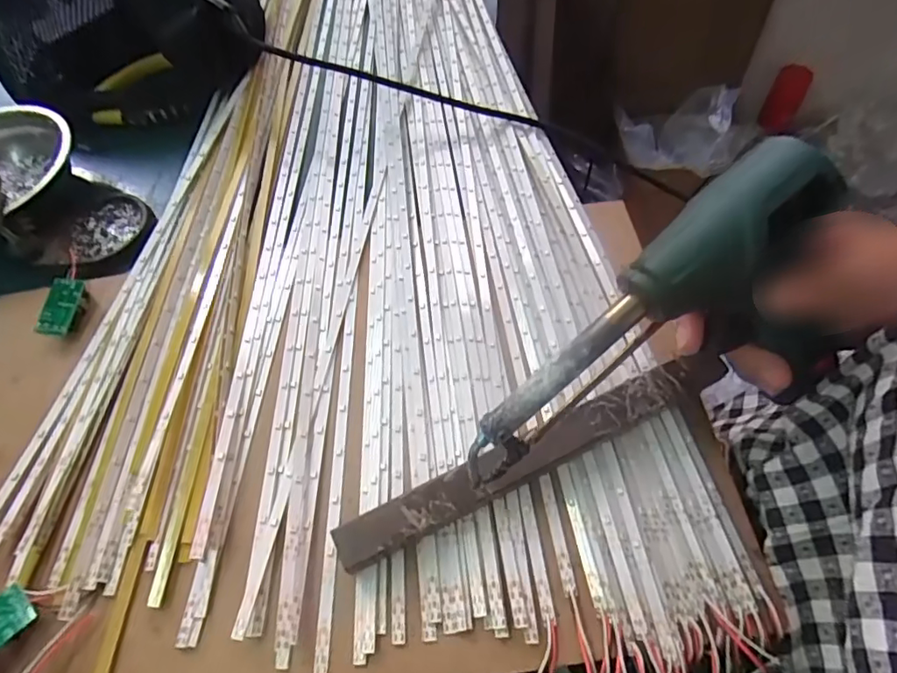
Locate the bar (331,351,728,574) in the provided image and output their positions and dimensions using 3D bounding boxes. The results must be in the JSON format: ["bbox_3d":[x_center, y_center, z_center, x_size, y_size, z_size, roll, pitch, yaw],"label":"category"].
[{"bbox_3d":[0.047,0.059,0.276,0.215,0.019,0.021,-25,61,-11],"label":"bar"}]

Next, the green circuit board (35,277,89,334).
[{"bbox_3d":[-0.250,-0.019,0.350,0.021,0.012,0.037,1,60,4],"label":"green circuit board"}]

